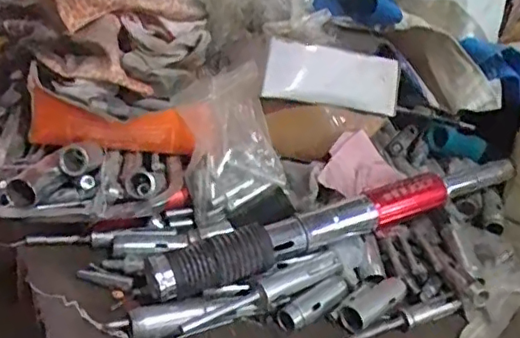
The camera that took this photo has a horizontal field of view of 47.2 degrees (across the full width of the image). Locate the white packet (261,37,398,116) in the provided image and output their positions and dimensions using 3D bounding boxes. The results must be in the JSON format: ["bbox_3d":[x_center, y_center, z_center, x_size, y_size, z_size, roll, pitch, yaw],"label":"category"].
[{"bbox_3d":[0.079,-0.096,0.638,0.165,0.061,0.017,6,30,-25],"label":"white packet"}]

